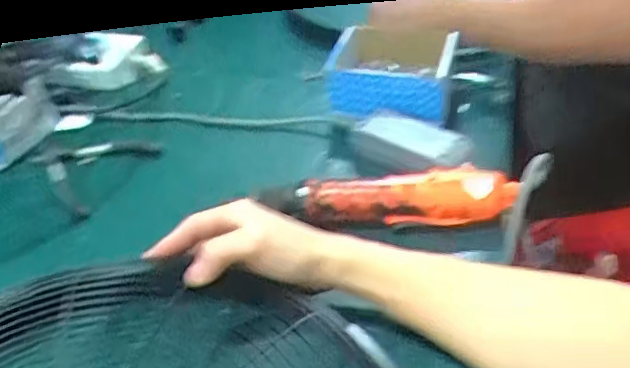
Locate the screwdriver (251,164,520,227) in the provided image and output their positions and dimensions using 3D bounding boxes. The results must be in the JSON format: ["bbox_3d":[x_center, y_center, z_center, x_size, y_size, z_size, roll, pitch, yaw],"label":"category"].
[{"bbox_3d":[0.065,0.011,0.532,0.229,0.049,0.034,1,39,8],"label":"screwdriver"}]

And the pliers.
[{"bbox_3d":[-0.268,-0.022,0.656,0.143,0.022,0.127,18,44,27],"label":"pliers"}]

